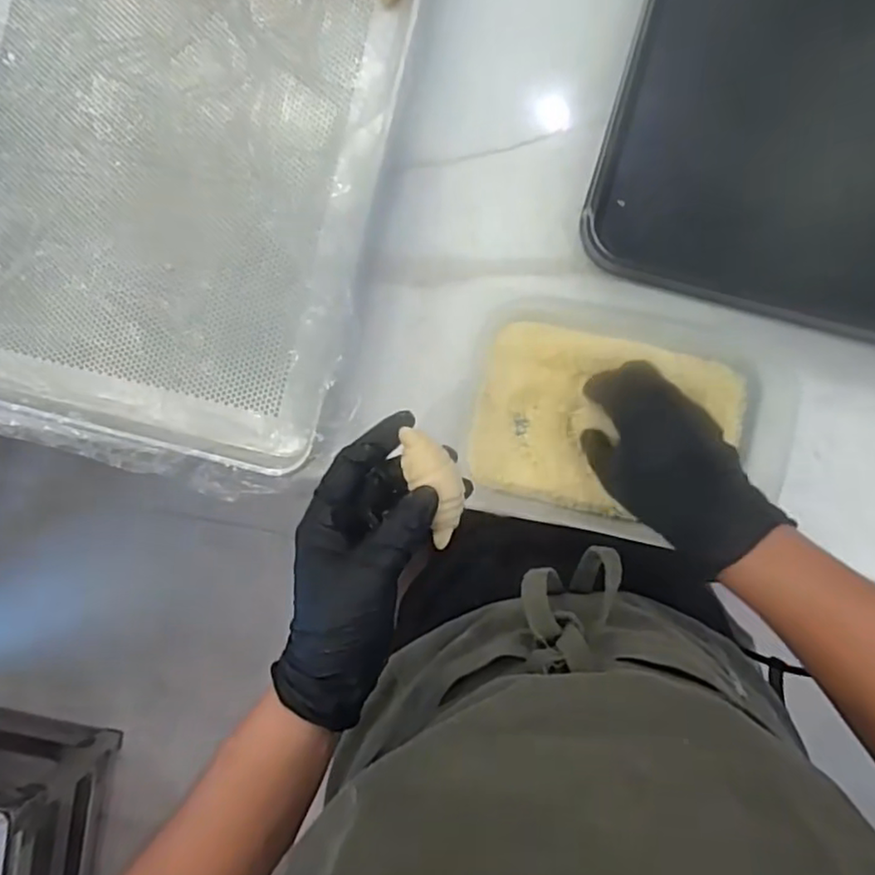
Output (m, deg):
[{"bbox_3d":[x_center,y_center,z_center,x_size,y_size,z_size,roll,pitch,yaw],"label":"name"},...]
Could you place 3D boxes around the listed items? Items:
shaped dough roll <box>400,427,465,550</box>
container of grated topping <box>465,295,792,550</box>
[{"bbox_3d":[0.001,0.029,0.367,0.026,0.018,0.069,-18,96,7],"label":"shaped dough roll"},{"bbox_3d":[0.146,-0.010,0.498,0.237,0.040,0.171,11,94,6],"label":"container of grated topping"}]

